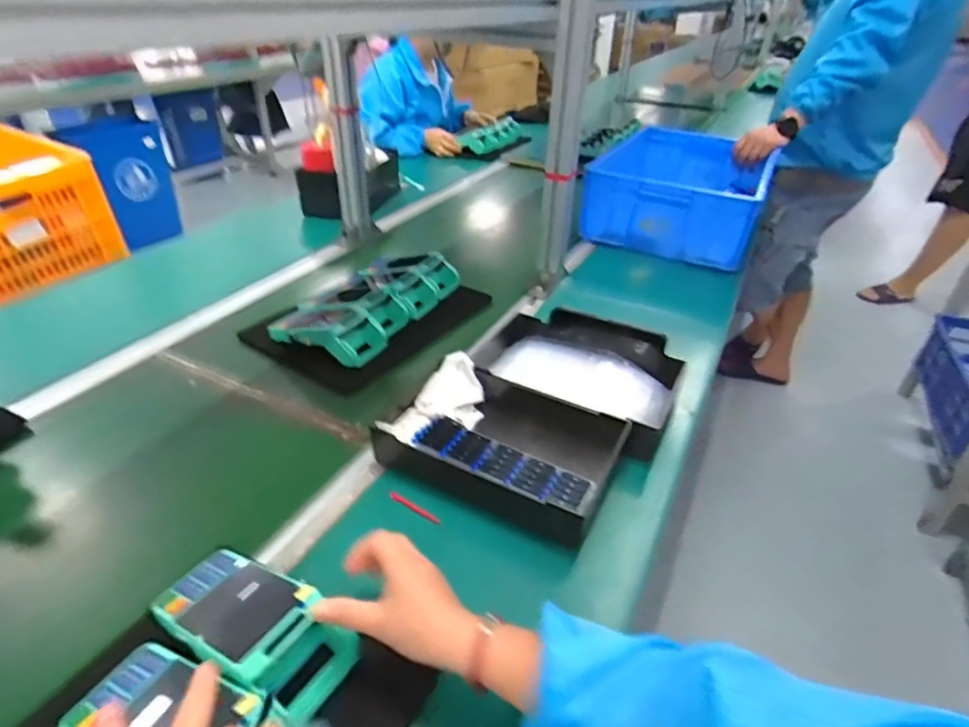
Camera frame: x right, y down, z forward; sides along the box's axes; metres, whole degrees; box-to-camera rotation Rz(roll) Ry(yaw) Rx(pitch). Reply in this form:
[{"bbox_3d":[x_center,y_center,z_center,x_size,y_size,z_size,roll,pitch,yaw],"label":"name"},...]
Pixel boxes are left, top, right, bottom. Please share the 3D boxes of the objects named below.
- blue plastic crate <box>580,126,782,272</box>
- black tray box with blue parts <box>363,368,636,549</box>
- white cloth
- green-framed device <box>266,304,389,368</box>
[{"bbox_3d":[0.465,-0.410,1.291,0.341,0.135,0.489,18,38,21],"label":"blue plastic crate"},{"bbox_3d":[0.017,0.101,0.643,0.253,0.069,0.172,20,39,24],"label":"black tray box with blue parts"},{"bbox_3d":[-0.057,0.058,0.671,0.066,0.064,0.154,20,39,24],"label":"white cloth"},{"bbox_3d":[-0.233,-0.051,0.821,0.174,0.054,0.080,18,38,21],"label":"green-framed device"}]

